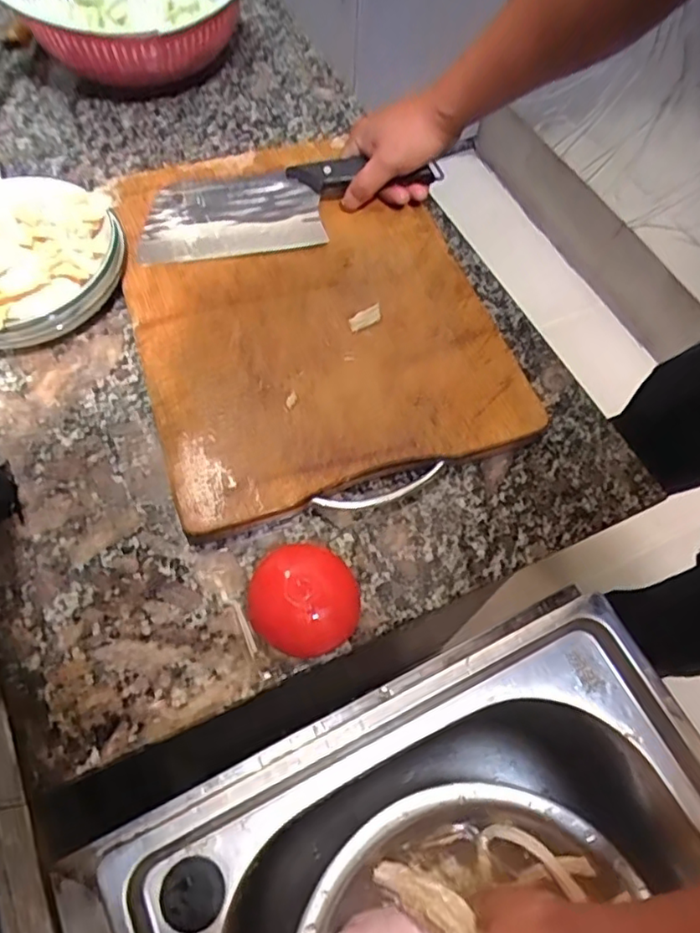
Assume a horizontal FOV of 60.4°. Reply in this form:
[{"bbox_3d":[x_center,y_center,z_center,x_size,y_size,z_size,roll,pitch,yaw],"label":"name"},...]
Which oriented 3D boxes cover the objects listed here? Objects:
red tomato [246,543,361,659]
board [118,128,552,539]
[{"bbox_3d":[-0.031,0.091,0.406,0.068,0.043,0.071,0,66,0],"label":"red tomato"},{"bbox_3d":[-0.040,-0.156,0.532,0.293,0.030,0.387,-16,63,-11],"label":"board"}]

